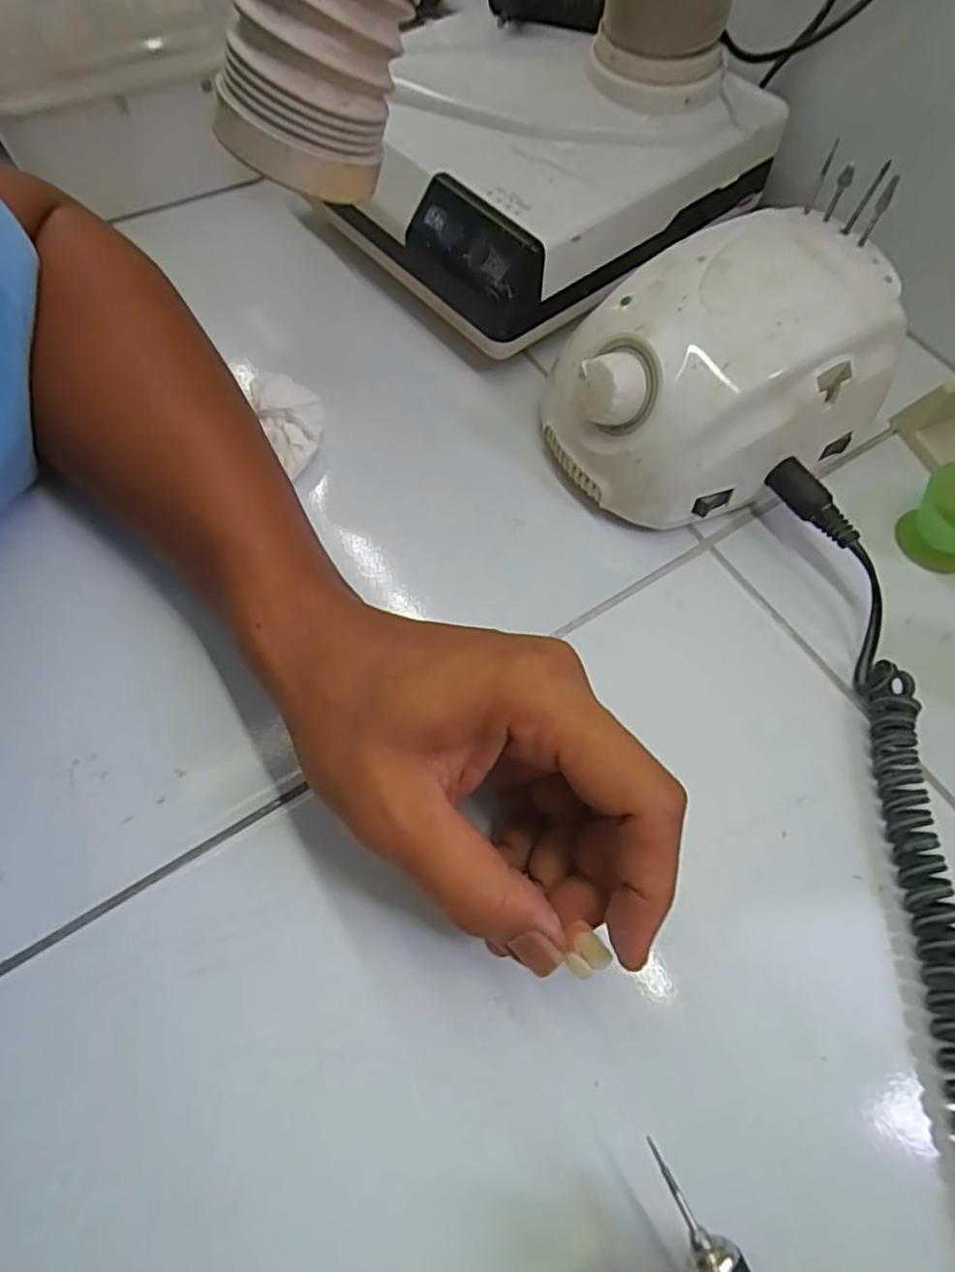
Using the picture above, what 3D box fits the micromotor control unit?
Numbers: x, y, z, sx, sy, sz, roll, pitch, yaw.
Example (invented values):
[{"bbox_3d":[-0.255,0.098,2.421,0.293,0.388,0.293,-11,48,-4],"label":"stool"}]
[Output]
[{"bbox_3d":[0.107,-0.115,0.298,0.137,0.083,0.099,-29,68,-14],"label":"micromotor control unit"}]

